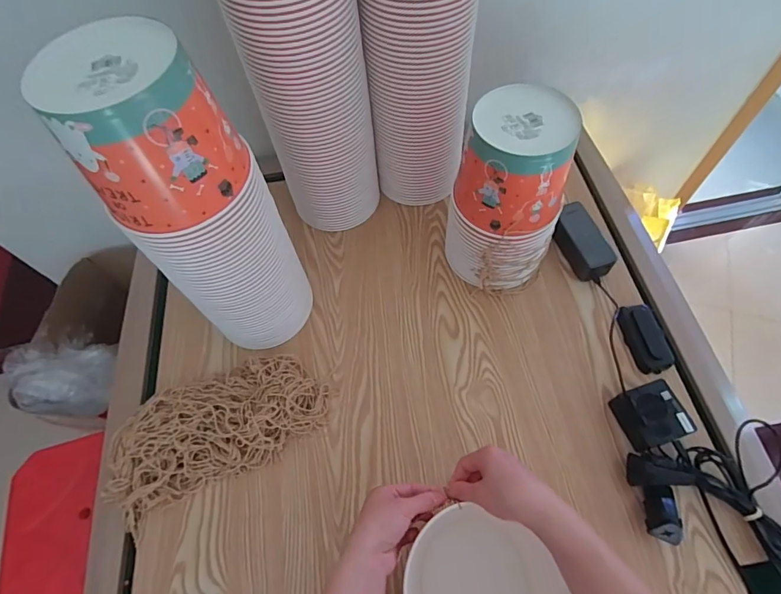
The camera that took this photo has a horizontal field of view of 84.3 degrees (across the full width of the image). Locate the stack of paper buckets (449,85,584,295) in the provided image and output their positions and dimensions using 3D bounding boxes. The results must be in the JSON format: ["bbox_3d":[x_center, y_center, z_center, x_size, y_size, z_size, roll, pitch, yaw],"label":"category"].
[{"bbox_3d":[0.170,-0.135,0.637,0.150,0.278,0.151,17,64,13],"label":"stack of paper buckets"}]

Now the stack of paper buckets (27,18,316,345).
[{"bbox_3d":[-0.211,-0.074,0.539,0.141,0.444,0.120,-13,61,-4],"label":"stack of paper buckets"}]

